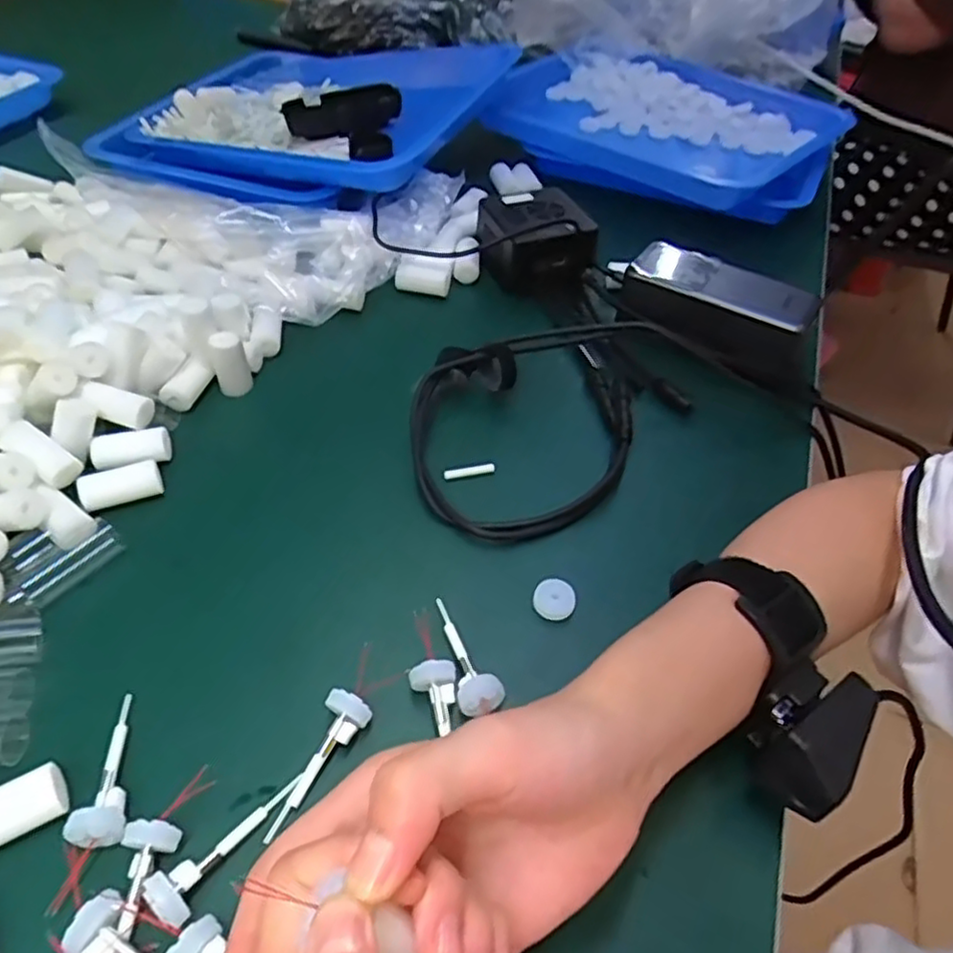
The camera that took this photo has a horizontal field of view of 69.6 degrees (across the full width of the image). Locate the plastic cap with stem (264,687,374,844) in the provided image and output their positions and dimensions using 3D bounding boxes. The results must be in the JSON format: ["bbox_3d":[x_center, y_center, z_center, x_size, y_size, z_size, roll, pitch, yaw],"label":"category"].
[{"bbox_3d":[-0.069,0.122,0.290,0.018,0.013,0.063,24,65,18],"label":"plastic cap with stem"}]

